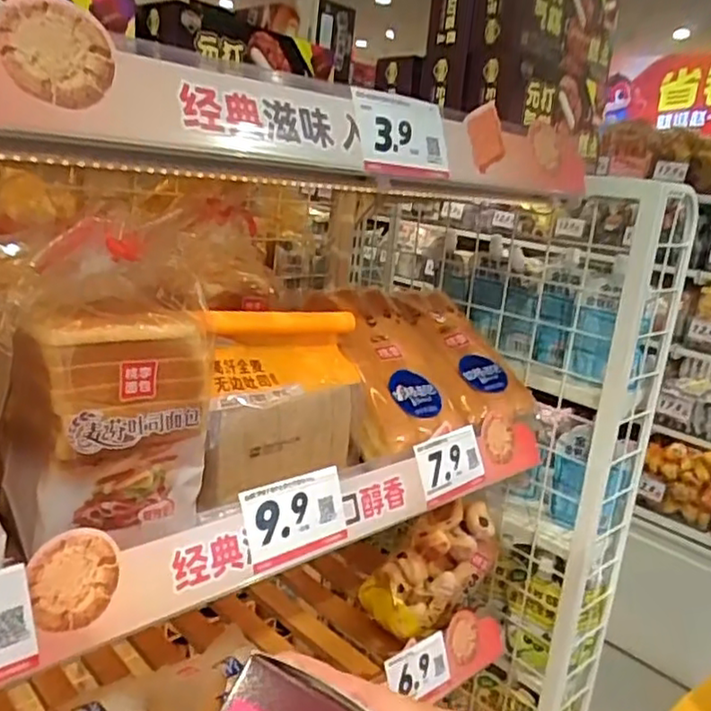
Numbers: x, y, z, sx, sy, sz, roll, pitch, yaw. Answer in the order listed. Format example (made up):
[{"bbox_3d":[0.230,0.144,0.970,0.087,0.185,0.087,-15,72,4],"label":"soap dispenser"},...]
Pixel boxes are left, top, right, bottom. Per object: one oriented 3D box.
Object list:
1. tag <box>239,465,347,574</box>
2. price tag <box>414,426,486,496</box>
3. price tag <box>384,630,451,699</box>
[{"bbox_3d":[-0.046,0.126,0.523,0.091,0.060,0.004,-10,-2,-41],"label":"tag"},{"bbox_3d":[0.092,0.102,0.654,0.096,0.052,0.005,-10,-3,-43],"label":"price tag"},{"bbox_3d":[0.069,0.340,0.729,0.091,0.052,0.007,-5,-11,-42],"label":"price tag"}]

